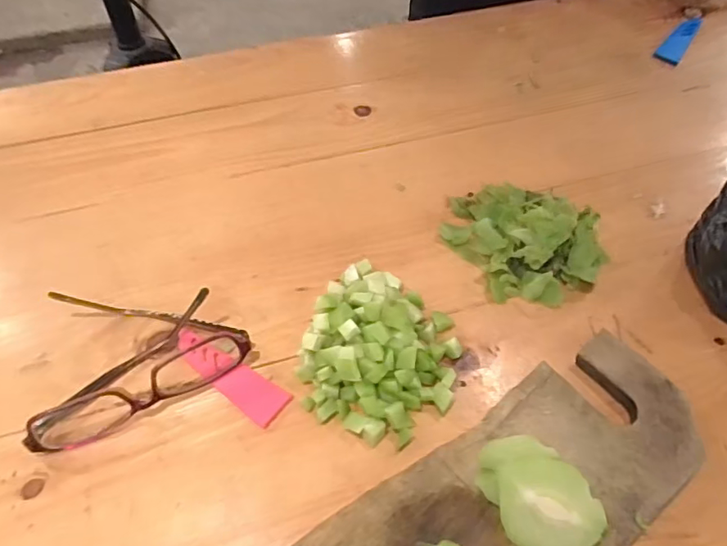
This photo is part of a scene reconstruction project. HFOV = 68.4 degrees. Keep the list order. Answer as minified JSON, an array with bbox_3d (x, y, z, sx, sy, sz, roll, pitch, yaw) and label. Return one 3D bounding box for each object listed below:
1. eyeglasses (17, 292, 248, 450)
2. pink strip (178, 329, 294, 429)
[{"bbox_3d":[-0.137,0.051,0.338,0.127,0.029,0.105,-5,57,-4],"label":"eyeglasses"},{"bbox_3d":[-0.088,0.065,0.344,0.086,0.006,0.026,30,62,18],"label":"pink strip"}]

